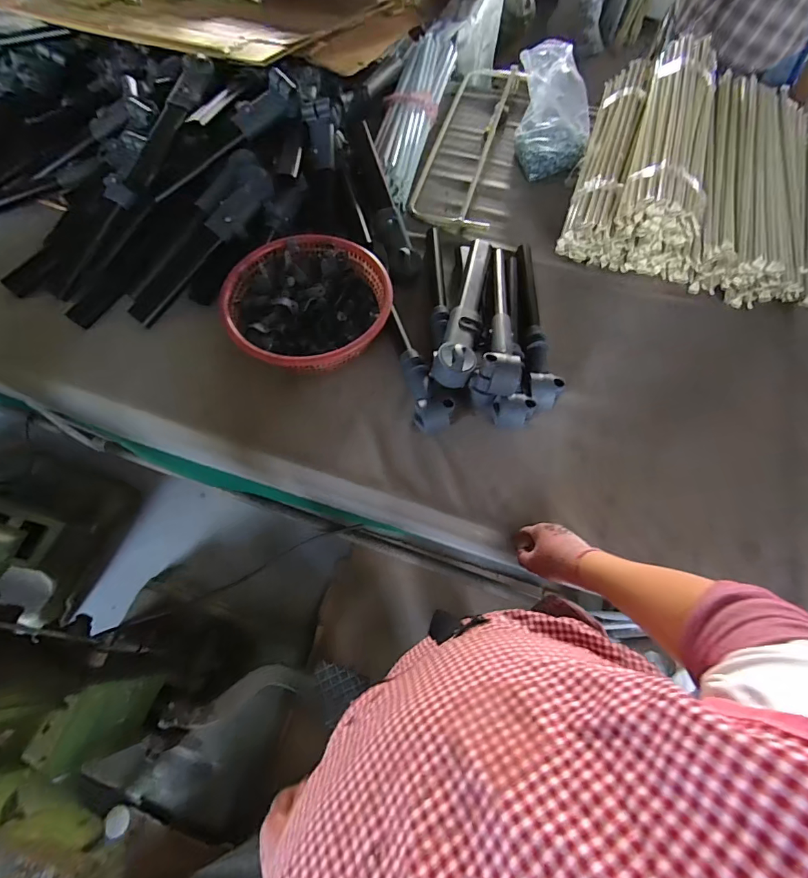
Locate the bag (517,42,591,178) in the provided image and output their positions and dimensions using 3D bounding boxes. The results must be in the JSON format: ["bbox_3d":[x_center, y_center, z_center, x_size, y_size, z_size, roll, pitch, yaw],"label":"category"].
[{"bbox_3d":[0.377,-0.808,1.037,0.182,0.172,0.224,-13,66,-6],"label":"bag"}]

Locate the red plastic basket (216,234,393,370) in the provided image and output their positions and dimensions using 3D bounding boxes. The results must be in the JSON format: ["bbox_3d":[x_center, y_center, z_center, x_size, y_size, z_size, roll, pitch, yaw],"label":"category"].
[{"bbox_3d":[-0.179,-0.244,0.807,0.305,0.092,0.281,-10,65,-5],"label":"red plastic basket"}]

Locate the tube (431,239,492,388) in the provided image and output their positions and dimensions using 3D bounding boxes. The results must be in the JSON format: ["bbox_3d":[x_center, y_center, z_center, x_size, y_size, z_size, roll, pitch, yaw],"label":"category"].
[{"bbox_3d":[0.118,-0.252,0.813,0.075,0.060,0.410,6,52,12],"label":"tube"}]

